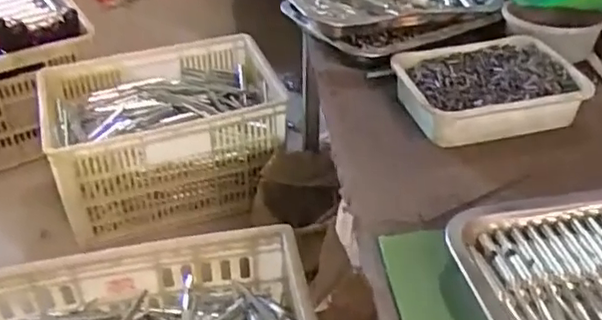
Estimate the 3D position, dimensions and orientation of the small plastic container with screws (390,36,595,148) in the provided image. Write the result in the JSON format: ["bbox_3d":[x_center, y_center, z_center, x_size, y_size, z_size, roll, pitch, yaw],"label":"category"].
[{"bbox_3d":[0.195,-0.074,0.671,0.184,0.040,0.124,-9,39,-10],"label":"small plastic container with screws"}]

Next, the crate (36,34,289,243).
[{"bbox_3d":[-0.282,-0.052,1.378,0.481,0.243,0.339,-10,39,-11],"label":"crate"}]

